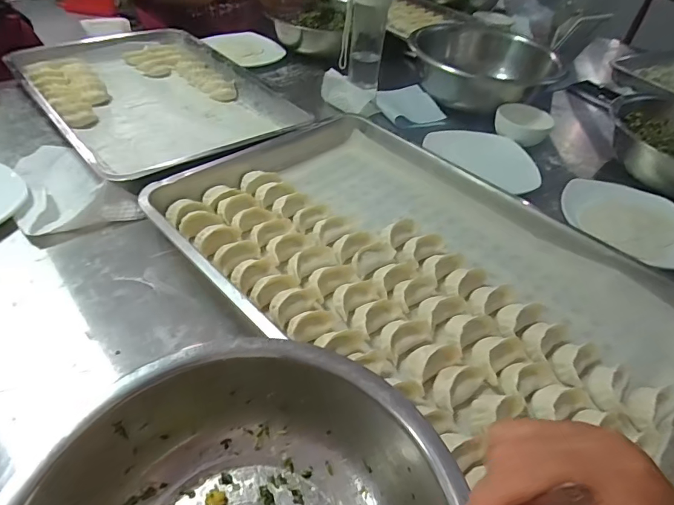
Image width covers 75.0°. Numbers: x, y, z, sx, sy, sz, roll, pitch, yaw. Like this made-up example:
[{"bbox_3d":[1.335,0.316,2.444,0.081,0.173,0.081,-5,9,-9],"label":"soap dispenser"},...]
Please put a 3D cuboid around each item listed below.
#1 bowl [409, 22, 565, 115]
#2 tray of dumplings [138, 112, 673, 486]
[{"bbox_3d":[0.300,-0.385,0.904,0.236,0.094,0.248,-24,51,-28],"label":"bowl"},{"bbox_3d":[0.105,0.018,0.533,0.375,0.061,0.592,-32,55,-33],"label":"tray of dumplings"}]

